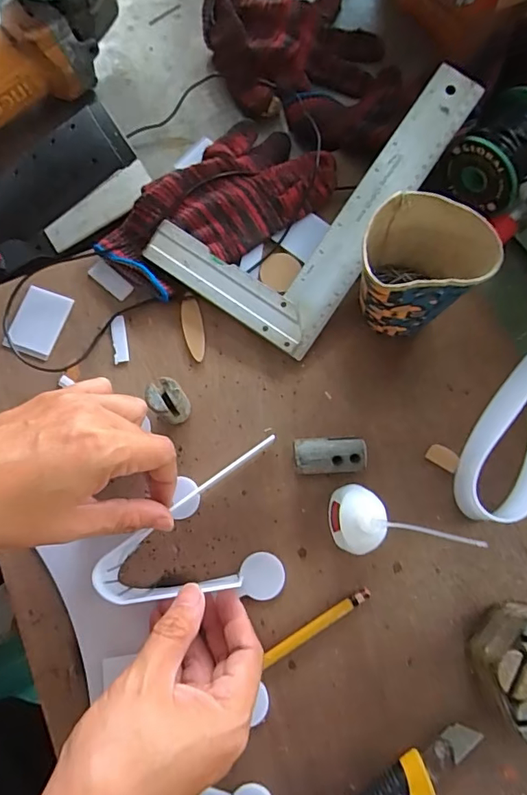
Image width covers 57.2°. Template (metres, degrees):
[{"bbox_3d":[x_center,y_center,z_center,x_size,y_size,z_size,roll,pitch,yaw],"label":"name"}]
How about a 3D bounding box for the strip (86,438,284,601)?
[{"bbox_3d":[-0.050,0.091,0.336,0.124,0.039,0.108,-9,75,-2],"label":"strip"}]

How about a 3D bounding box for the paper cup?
[{"bbox_3d":[0.106,-0.086,0.343,0.084,0.095,0.065,6,78,3],"label":"paper cup"}]

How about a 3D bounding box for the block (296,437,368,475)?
[{"bbox_3d":[0.047,0.043,0.350,0.050,0.024,0.024,-2,78,3],"label":"block"}]

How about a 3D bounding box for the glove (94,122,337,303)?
[{"bbox_3d":[-0.036,-0.163,0.404,0.202,0.030,0.099,-37,78,-4],"label":"glove"}]

